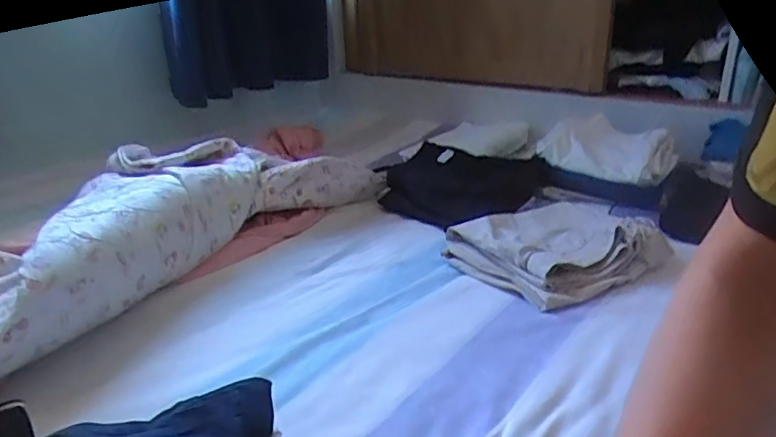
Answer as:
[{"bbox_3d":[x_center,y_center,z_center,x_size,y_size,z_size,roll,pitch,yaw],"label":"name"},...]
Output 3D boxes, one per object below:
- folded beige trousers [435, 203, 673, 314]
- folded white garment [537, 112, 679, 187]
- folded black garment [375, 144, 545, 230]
[{"bbox_3d":[0.262,0.039,0.913,0.304,0.075,0.260,-11,25,-22],"label":"folded beige trousers"},{"bbox_3d":[0.448,-0.134,1.149,0.241,0.070,0.200,21,47,31],"label":"folded white garment"},{"bbox_3d":[0.146,-0.060,1.124,0.297,0.099,0.264,-12,25,-24],"label":"folded black garment"}]

